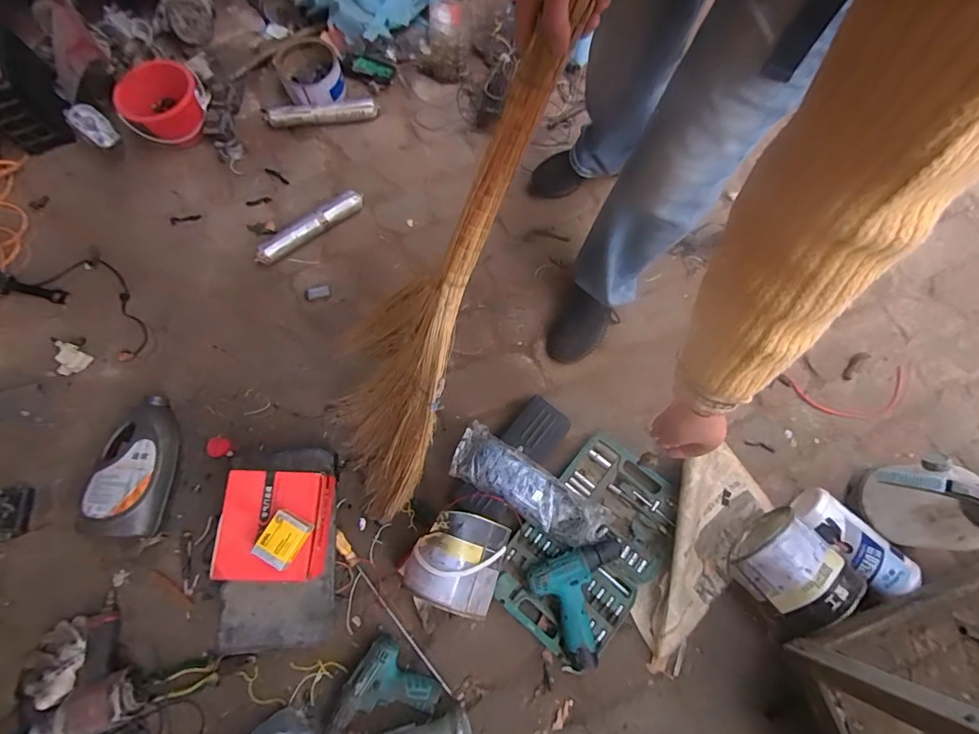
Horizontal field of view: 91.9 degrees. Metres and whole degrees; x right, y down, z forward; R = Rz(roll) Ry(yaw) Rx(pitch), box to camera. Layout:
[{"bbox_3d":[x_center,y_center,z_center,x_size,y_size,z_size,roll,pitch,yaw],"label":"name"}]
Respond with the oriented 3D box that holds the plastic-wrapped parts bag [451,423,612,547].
[{"bbox_3d":[0.078,0.232,0.911,0.318,0.049,0.109,29,75,9],"label":"plastic-wrapped parts bag"}]

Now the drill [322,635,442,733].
[{"bbox_3d":[-0.198,0.611,0.855,0.153,0.049,0.187,37,76,11],"label":"drill"}]

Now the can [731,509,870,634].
[{"bbox_3d":[0.551,0.368,0.864,0.159,0.131,0.154,-35,75,-10],"label":"can"}]

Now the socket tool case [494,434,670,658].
[{"bbox_3d":[0.196,0.340,0.906,0.241,0.040,0.387,39,77,12],"label":"socket tool case"}]

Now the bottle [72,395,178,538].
[{"bbox_3d":[-0.706,0.192,0.942,0.153,0.094,0.272,0,72,1],"label":"bottle"}]

